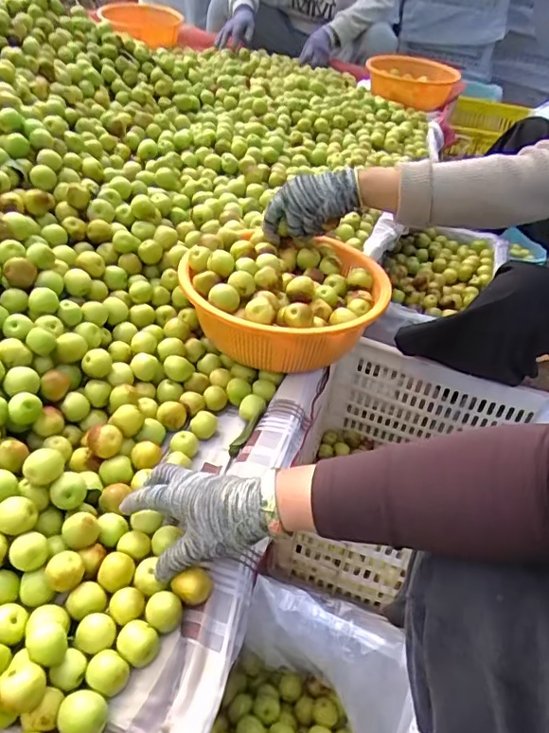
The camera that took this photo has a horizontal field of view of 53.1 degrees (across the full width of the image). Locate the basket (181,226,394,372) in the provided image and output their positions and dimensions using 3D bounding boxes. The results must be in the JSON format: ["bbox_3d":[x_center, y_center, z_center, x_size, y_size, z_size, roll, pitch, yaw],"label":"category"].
[{"bbox_3d":[0.013,-0.098,0.716,0.259,0.090,0.243,7,43,-1],"label":"basket"}]

